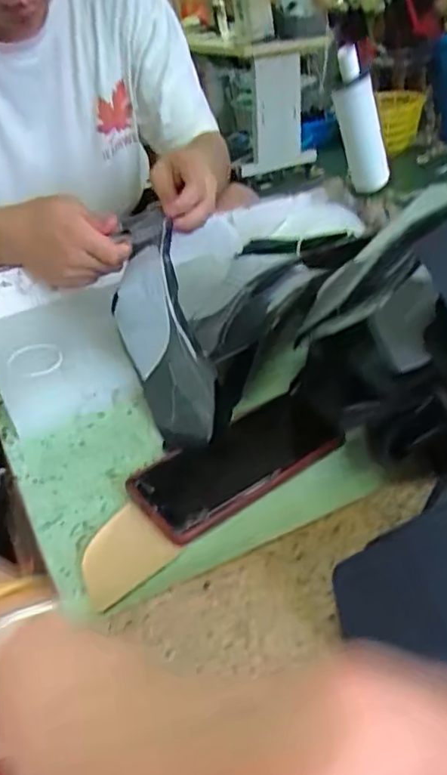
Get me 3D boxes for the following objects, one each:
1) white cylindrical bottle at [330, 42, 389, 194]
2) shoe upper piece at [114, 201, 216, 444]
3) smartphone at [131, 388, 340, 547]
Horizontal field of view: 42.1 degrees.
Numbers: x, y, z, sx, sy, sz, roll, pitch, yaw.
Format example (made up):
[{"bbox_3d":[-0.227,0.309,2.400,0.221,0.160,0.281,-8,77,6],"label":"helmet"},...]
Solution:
[{"bbox_3d":[0.177,-0.331,0.743,0.049,0.203,0.049,22,74,30],"label":"white cylindrical bottle"},{"bbox_3d":[-0.062,-0.058,0.539,0.062,0.061,0.268,-9,61,-15],"label":"shoe upper piece"},{"bbox_3d":[0.013,0.054,0.451,0.164,0.013,0.077,-30,52,-25],"label":"smartphone"}]

